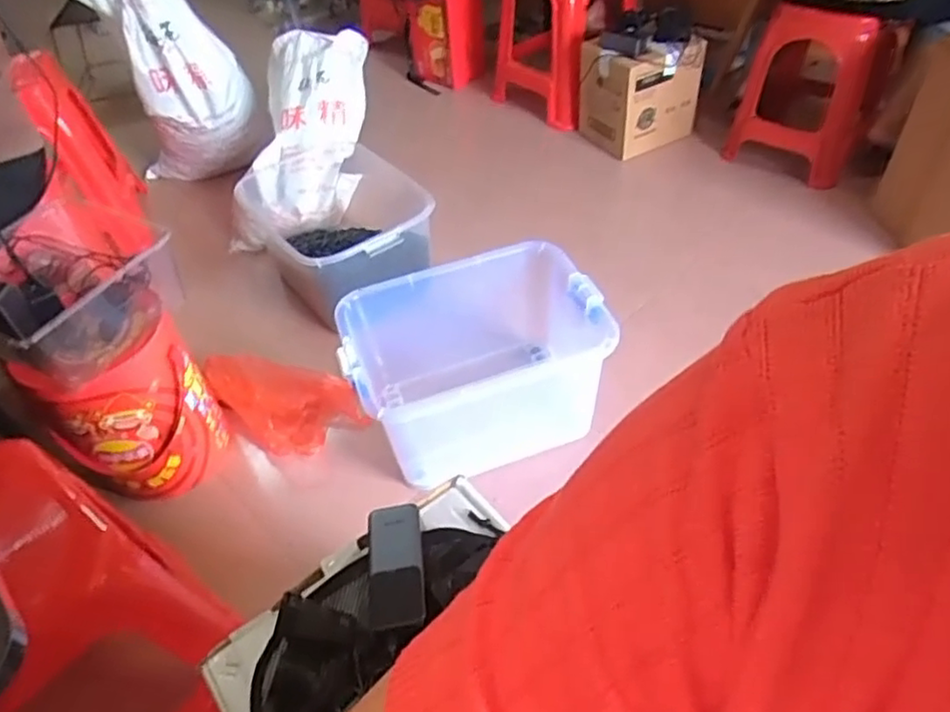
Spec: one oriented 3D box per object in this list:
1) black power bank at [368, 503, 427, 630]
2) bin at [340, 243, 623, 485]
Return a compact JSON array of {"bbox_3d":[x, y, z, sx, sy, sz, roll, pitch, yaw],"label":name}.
[{"bbox_3d":[-0.078,0.204,0.653,0.052,0.019,0.131,-8,46,-3],"label":"black power bank"},{"bbox_3d":[0.024,0.028,1.310,0.507,0.293,0.325,-15,47,-9],"label":"bin"}]

